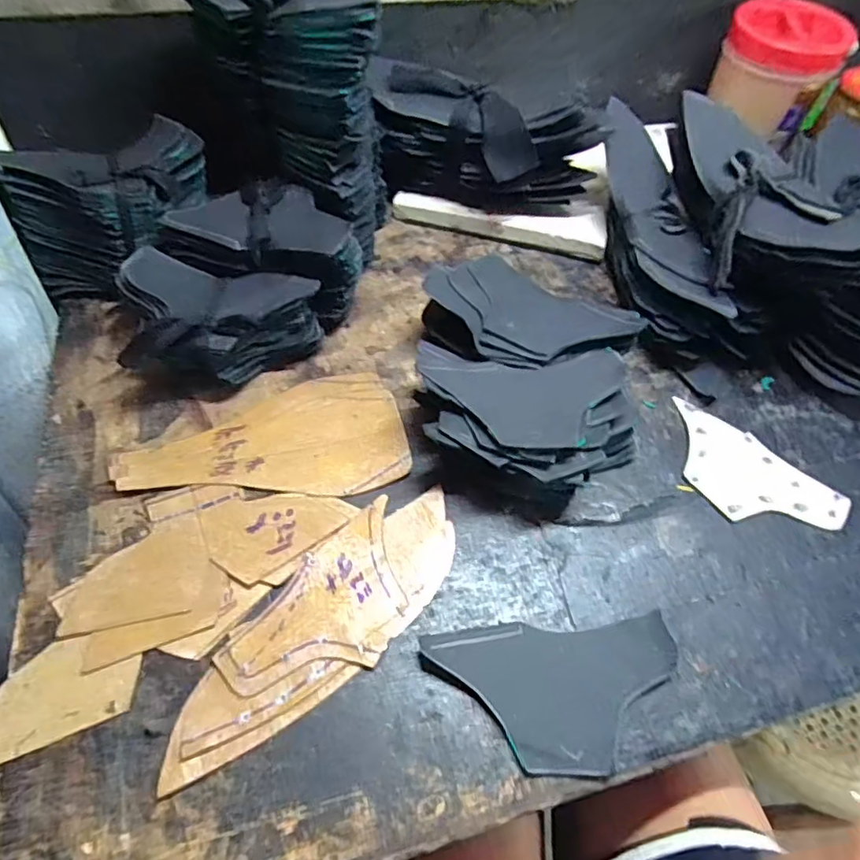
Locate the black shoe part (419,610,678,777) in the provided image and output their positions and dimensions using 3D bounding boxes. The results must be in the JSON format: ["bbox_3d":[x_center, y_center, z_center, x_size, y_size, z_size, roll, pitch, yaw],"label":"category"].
[{"bbox_3d":[0.073,0.156,0.334,0.149,0.015,0.081,0,55,-3],"label":"black shoe part"}]

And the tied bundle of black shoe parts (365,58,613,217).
[{"bbox_3d":[0.047,-0.265,0.559,0.223,0.133,0.077,15,55,7],"label":"tied bundle of black shoe parts"}]

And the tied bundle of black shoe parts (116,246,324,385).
[{"bbox_3d":[-0.167,-0.093,0.463,0.146,0.069,0.117,-15,57,-14],"label":"tied bundle of black shoe parts"}]

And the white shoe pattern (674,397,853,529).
[{"bbox_3d":[0.242,0.035,0.435,0.076,0.007,0.137,-38,64,-26],"label":"white shoe pattern"}]

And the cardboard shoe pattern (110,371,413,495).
[{"bbox_3d":[-0.124,0.005,0.431,0.204,0.007,0.107,-7,56,-8],"label":"cardboard shoe pattern"}]

